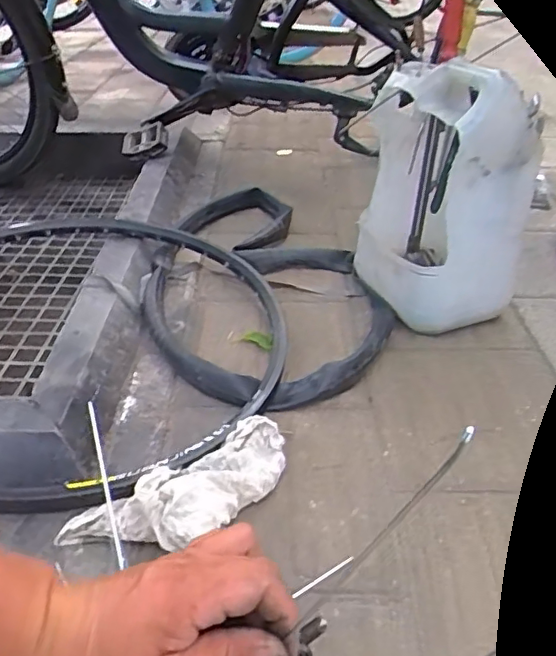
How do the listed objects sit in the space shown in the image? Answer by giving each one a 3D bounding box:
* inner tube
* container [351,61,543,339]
[{"bbox_3d":[-0.041,-0.082,0.935,0.352,0.045,0.590,-9,36,-13],"label":"inner tube"},{"bbox_3d":[0.229,-0.194,0.833,0.187,0.345,0.283,1,35,0],"label":"container"}]

